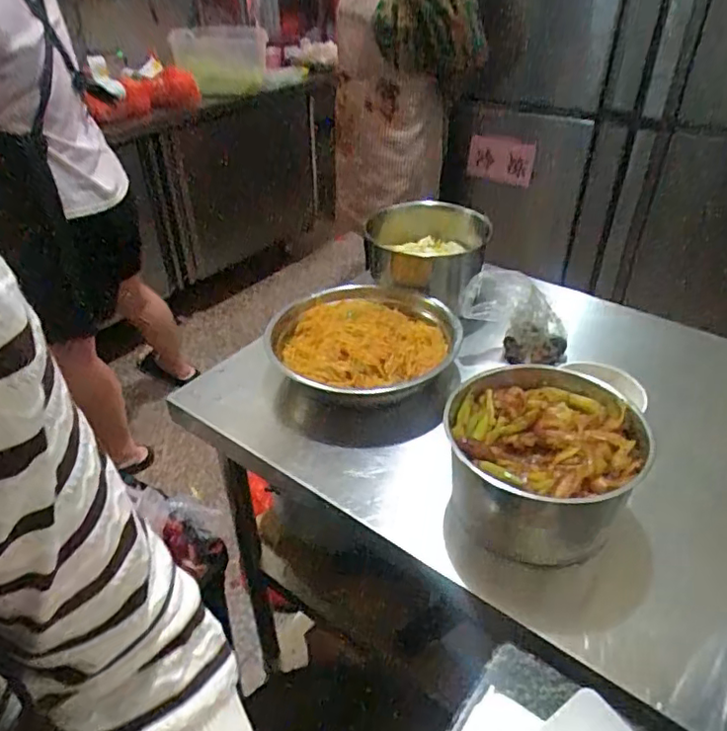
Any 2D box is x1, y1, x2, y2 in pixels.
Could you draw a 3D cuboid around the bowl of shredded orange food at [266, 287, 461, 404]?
[{"bbox_3d":[0.001,-0.006,0.802,0.256,0.089,0.304,0,38,1],"label":"bowl of shredded orange food"}]

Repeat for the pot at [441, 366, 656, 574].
[{"bbox_3d":[0.178,0.100,0.607,0.183,0.107,0.182,-1,38,1],"label":"pot"}]

